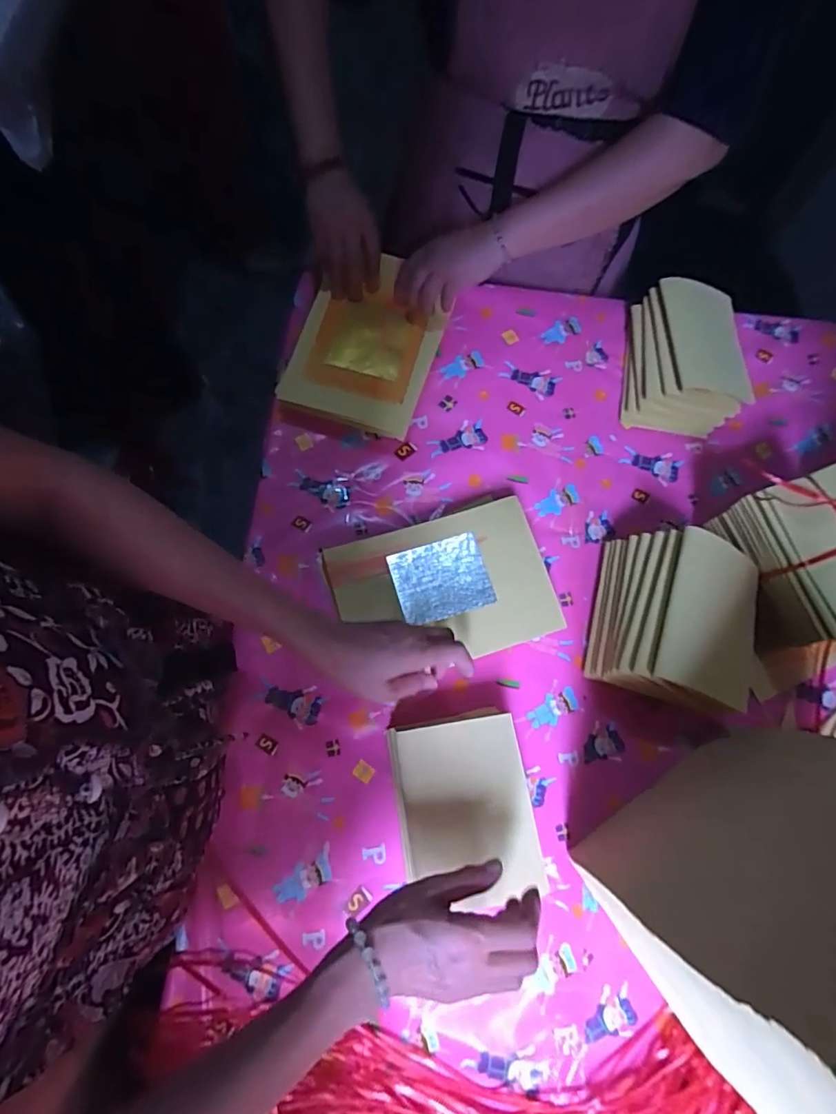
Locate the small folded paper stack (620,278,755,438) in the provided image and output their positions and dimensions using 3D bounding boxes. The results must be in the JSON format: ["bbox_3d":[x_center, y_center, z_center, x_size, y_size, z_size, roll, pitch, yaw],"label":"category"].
[{"bbox_3d":[0.338,-0.250,0.668,0.132,0.081,0.161,6,75,0],"label":"small folded paper stack"}]

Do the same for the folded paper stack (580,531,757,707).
[{"bbox_3d":[0.275,0.067,0.560,0.141,0.104,0.163,17,75,3],"label":"folded paper stack"}]

